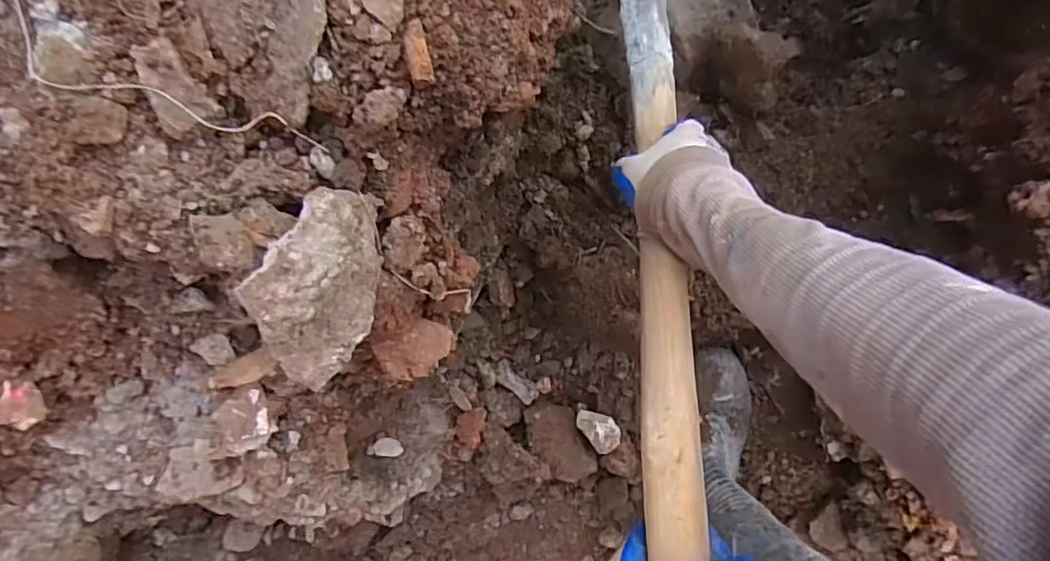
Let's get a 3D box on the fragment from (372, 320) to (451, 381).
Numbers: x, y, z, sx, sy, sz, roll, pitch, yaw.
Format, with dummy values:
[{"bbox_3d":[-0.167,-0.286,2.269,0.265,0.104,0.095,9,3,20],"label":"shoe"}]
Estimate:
[{"bbox_3d":[-0.097,0.062,0.544,0.065,0.021,0.044,-28,96,3],"label":"fragment"}]

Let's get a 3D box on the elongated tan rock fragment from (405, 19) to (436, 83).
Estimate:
[{"bbox_3d":[-0.071,-0.152,0.396,0.015,0.007,0.039,-8,97,1],"label":"elongated tan rock fragment"}]

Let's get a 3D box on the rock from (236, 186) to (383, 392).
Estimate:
[{"bbox_3d":[-0.145,0.007,0.423,0.060,0.090,0.140,11,97,-1],"label":"rock"}]

